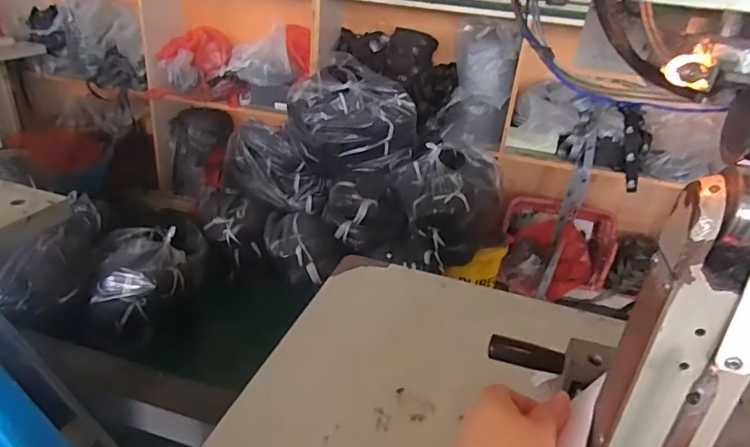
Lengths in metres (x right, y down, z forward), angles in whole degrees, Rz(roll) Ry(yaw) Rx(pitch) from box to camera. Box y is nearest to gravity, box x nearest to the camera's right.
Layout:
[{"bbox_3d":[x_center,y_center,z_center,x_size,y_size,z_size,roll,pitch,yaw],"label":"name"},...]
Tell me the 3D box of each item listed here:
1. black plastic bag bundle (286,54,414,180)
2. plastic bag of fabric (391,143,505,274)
[{"bbox_3d":[-0.091,-0.394,1.839,0.452,0.335,0.327,1,27,-9],"label":"black plastic bag bundle"},{"bbox_3d":[0.286,-0.072,1.800,0.346,0.369,0.308,-9,30,-26],"label":"plastic bag of fabric"}]

